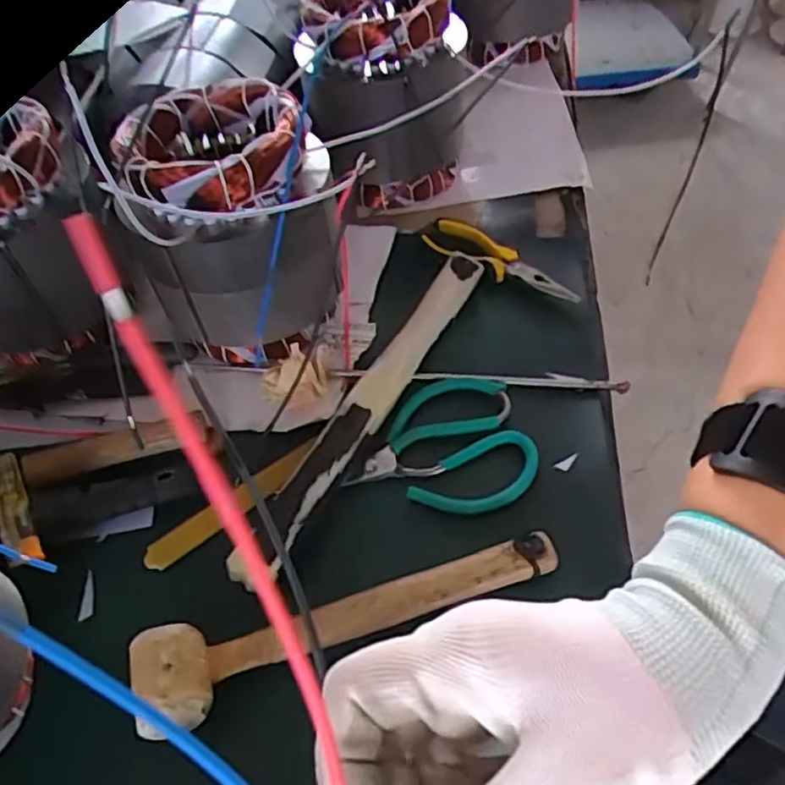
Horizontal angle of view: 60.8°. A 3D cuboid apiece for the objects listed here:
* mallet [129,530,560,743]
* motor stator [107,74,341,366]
[{"bbox_3d":[-0.026,0.126,0.416,0.267,0.045,0.063,-21,55,-11],"label":"mallet"},{"bbox_3d":[-0.120,-0.130,0.522,0.143,0.170,0.146,-16,55,-7],"label":"motor stator"}]

